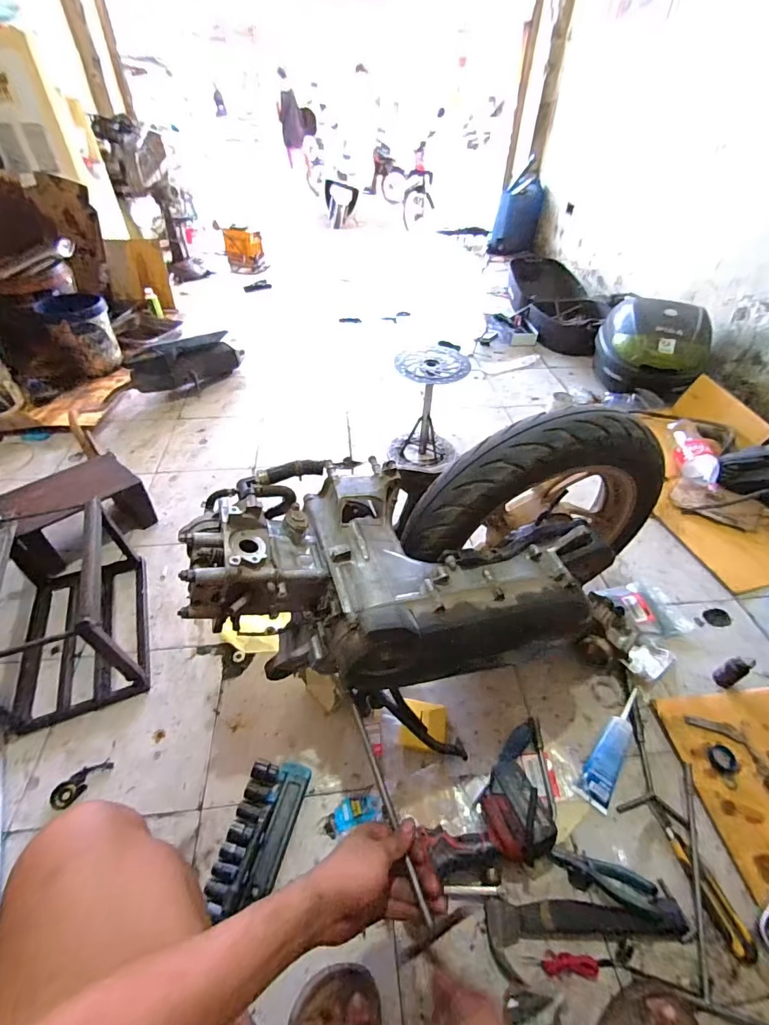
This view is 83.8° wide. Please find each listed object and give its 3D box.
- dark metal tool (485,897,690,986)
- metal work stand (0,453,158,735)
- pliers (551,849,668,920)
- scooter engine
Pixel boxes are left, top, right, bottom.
[{"bbox_3d":[0.293,0.600,0.604,0.294,0.030,0.079,1,44,-1],"label":"dark metal tool"},{"bbox_3d":[-0.717,0.118,0.962,0.326,0.238,0.637,-16,47,-18],"label":"metal work stand"},{"bbox_3d":[0.334,0.551,0.642,0.155,0.012,0.047,13,45,11],"label":"pliers"},{"bbox_3d":[0.033,0.082,0.668,0.600,0.209,0.312,-14,47,-15],"label":"scooter engine"}]

